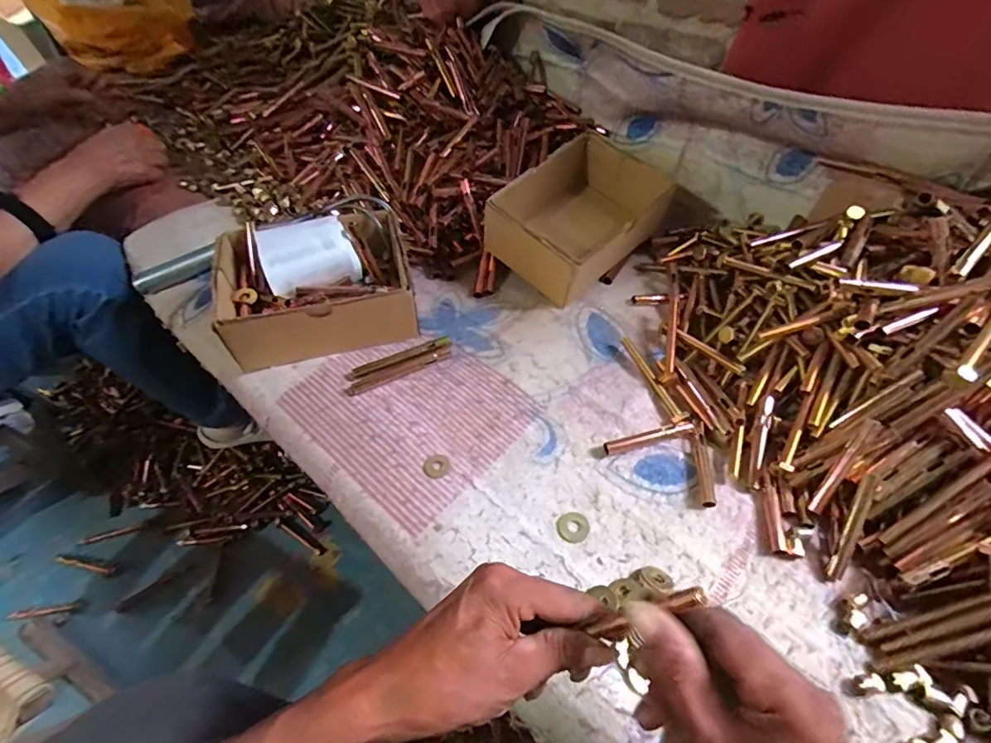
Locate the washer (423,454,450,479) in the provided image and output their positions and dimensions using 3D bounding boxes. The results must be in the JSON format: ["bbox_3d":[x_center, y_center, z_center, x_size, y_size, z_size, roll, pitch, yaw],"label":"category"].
[{"bbox_3d":[-0.051,0.083,0.440,0.022,0.004,0.021,0,49,0],"label":"washer"}]

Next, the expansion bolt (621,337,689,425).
[{"bbox_3d":[0.155,0.007,0.496,0.014,0.012,0.107,-14,50,-12],"label":"expansion bolt"}]

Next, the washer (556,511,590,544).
[{"bbox_3d":[0.064,0.126,0.409,0.026,0.004,0.024,0,49,0],"label":"washer"}]

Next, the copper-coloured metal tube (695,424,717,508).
[{"bbox_3d":[0.182,0.082,0.441,0.010,0.012,0.082,6,49,5],"label":"copper-coloured metal tube"}]

